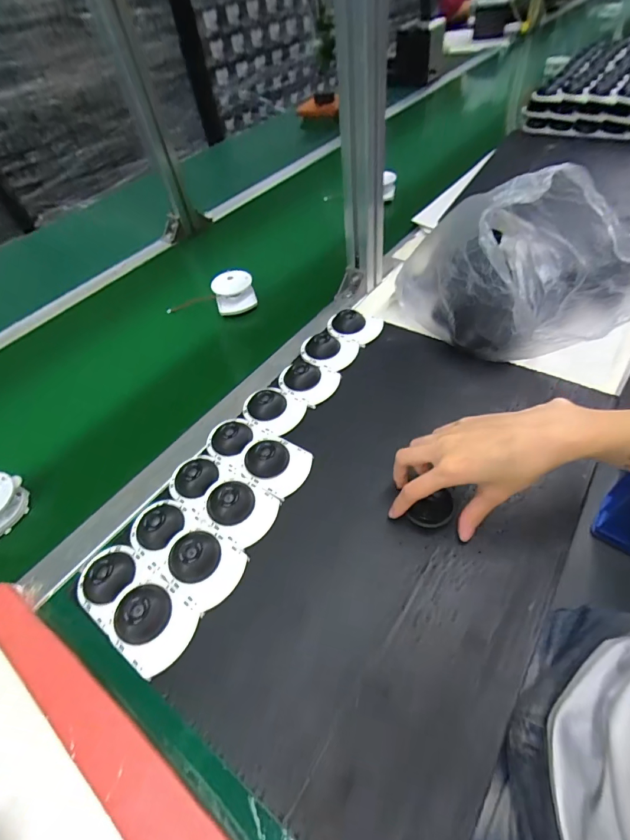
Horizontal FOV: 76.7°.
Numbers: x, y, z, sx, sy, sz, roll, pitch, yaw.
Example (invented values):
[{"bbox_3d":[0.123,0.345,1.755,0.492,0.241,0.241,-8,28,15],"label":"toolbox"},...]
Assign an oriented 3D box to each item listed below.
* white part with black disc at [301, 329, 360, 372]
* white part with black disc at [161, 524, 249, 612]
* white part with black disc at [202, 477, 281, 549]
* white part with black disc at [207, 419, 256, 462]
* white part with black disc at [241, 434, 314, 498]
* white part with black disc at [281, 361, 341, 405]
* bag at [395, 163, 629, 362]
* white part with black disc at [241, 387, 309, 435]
[{"bbox_3d":[0.019,-0.097,0.534,0.068,0.022,0.068,-2,53,3],"label":"white part with black disc"},{"bbox_3d":[-0.107,0.131,0.365,0.074,0.018,0.061,22,58,20],"label":"white part with black disc"},{"bbox_3d":[-0.079,0.085,0.398,0.075,0.020,0.059,24,59,21],"label":"white part with black disc"},{"bbox_3d":[-0.097,0.017,0.456,0.053,0.016,0.057,18,57,17],"label":"white part with black disc"},{"bbox_3d":[-0.044,0.043,0.427,0.072,0.021,0.061,23,58,20],"label":"white part with black disc"},{"bbox_3d":[-0.009,-0.054,0.501,0.072,0.017,0.058,27,60,23],"label":"white part with black disc"},{"bbox_3d":[0.225,-0.175,0.466,0.168,0.190,0.252,-19,54,-10],"label":"bag"},{"bbox_3d":[-0.051,-0.016,0.478,0.072,0.015,0.060,28,60,23],"label":"white part with black disc"}]

